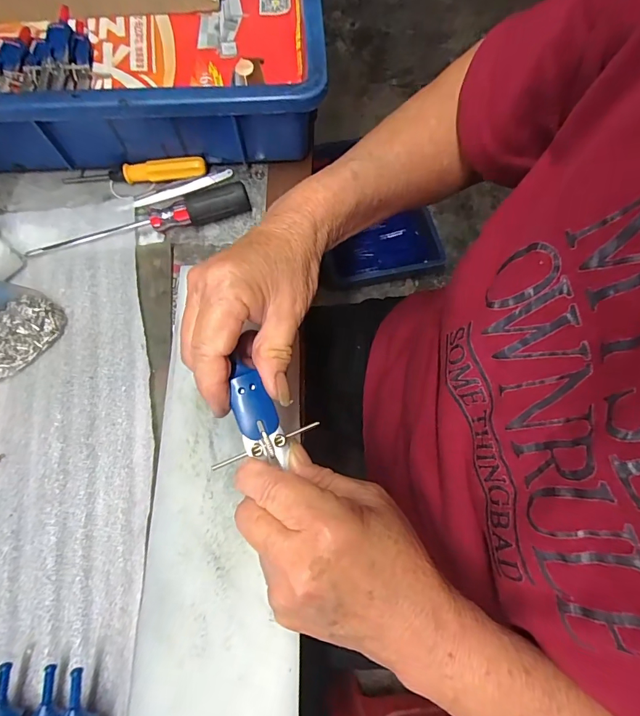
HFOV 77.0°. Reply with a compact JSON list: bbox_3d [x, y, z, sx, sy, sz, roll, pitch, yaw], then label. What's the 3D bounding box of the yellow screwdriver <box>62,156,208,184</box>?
[{"bbox_3d":[-0.156,-0.158,0.337,0.120,0.016,0.014,0,70,-1],"label":"yellow screwdriver"}]

